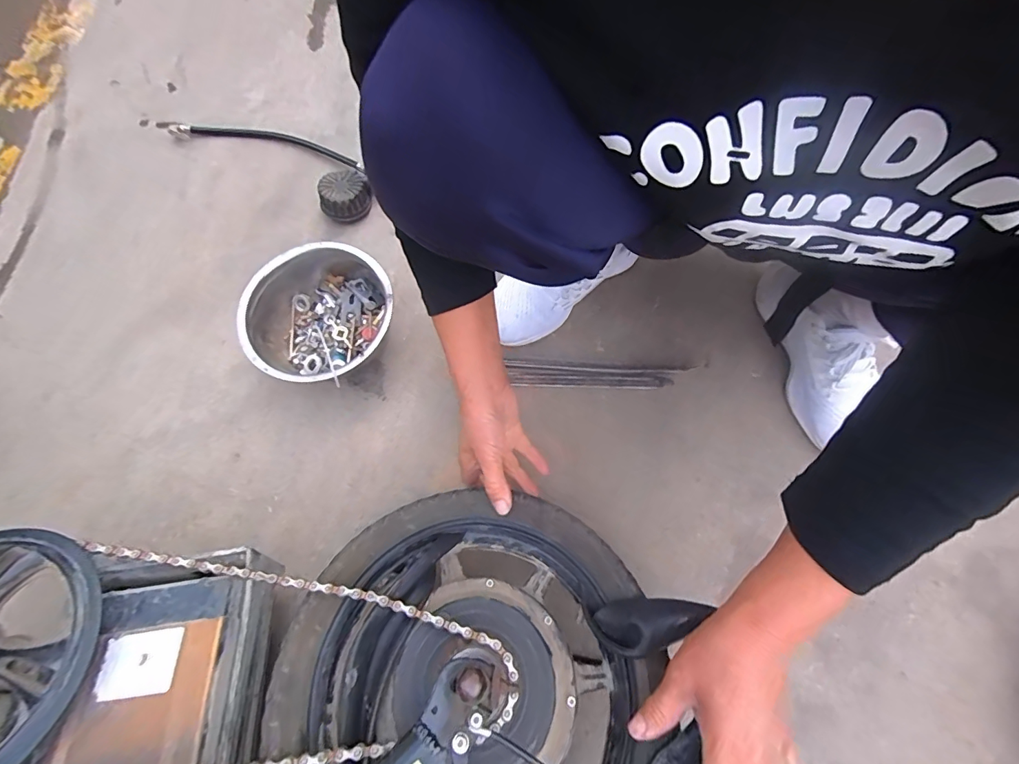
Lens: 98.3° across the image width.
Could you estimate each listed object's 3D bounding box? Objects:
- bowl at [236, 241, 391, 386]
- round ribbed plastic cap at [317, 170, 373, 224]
[{"bbox_3d":[-0.238,-0.079,0.574,0.174,0.084,0.180,0,72,0],"label":"bowl"},{"bbox_3d":[-0.249,-0.281,0.663,0.076,0.044,0.067,-41,77,-12],"label":"round ribbed plastic cap"}]

